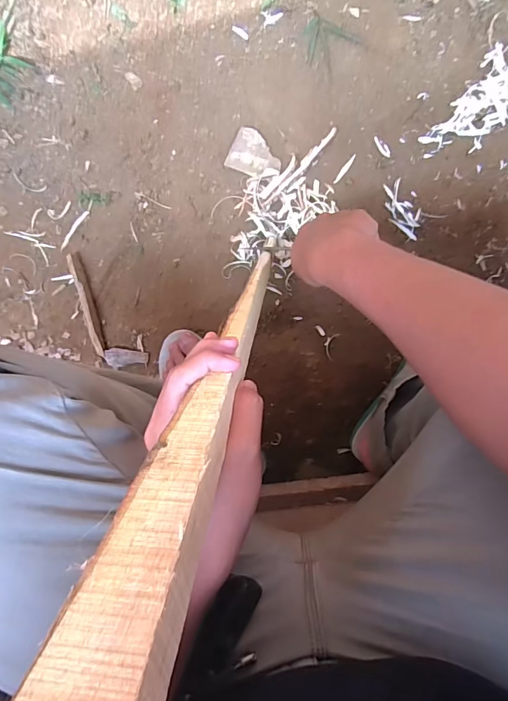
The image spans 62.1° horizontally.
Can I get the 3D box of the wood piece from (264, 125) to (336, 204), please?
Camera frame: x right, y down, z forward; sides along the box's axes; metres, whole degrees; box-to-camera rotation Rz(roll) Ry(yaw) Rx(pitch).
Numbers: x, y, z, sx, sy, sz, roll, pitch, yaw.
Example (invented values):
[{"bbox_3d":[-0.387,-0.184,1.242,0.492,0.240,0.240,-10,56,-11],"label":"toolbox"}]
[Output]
[{"bbox_3d":[0.066,-0.257,0.595,0.011,0.004,0.136,44,99,-2],"label":"wood piece"}]

